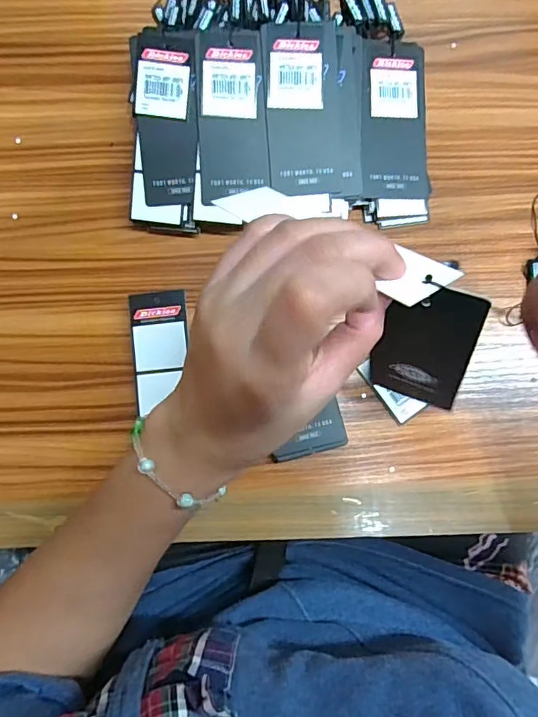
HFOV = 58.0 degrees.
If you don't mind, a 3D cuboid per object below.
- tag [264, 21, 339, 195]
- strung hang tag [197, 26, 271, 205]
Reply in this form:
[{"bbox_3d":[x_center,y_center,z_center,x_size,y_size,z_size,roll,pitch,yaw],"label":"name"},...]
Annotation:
[{"bbox_3d":[0.022,-0.167,0.327,0.048,0.005,0.107,-5,100,-1],"label":"tag"},{"bbox_3d":[-0.024,-0.162,0.326,0.046,0.004,0.106,0,100,0],"label":"strung hang tag"}]

